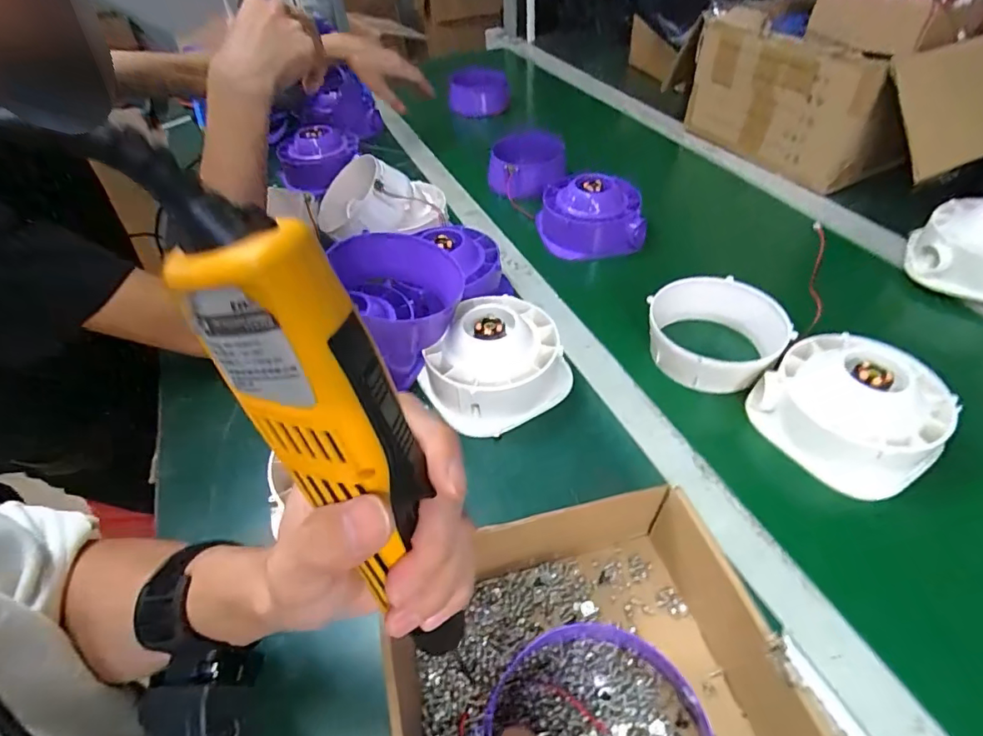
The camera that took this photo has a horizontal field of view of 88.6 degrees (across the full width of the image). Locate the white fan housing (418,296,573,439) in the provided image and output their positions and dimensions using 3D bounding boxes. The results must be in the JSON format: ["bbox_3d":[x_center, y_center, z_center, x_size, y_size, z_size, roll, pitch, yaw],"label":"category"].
[{"bbox_3d":[-0.001,-0.011,0.483,0.138,0.070,0.124,-22,48,-14],"label":"white fan housing"}]

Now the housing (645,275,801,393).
[{"bbox_3d":[0.226,-0.037,0.506,0.132,0.043,0.126,7,48,14],"label":"housing"}]

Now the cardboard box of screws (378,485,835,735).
[{"bbox_3d":[0.058,0.189,0.286,0.214,0.069,0.199,-14,46,-6],"label":"cardboard box of screws"}]

